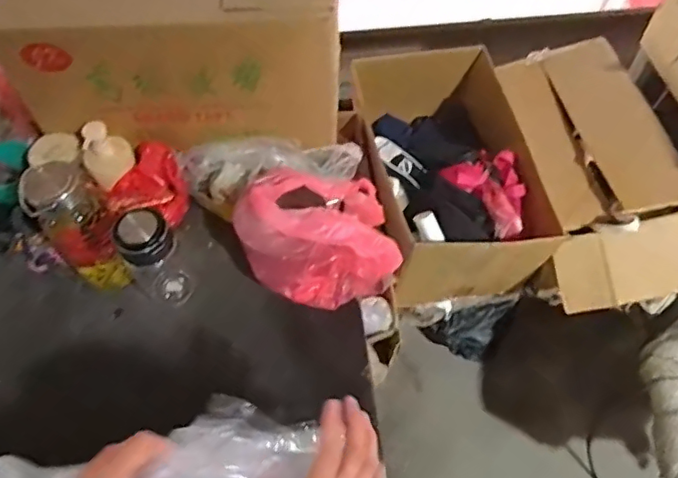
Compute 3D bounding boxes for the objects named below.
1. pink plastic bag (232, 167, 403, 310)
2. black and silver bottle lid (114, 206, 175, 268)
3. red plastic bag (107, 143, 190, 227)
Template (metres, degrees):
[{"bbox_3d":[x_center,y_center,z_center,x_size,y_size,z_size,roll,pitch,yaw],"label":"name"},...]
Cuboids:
[{"bbox_3d":[-0.038,-0.012,0.838,0.216,0.127,0.181,-9,58,-5],"label":"pink plastic bag"},{"bbox_3d":[-0.251,-0.002,0.734,0.065,0.050,0.062,0,57,0],"label":"black and silver bottle lid"},{"bbox_3d":[-0.296,-0.085,0.897,0.106,0.070,0.118,25,61,15],"label":"red plastic bag"}]

